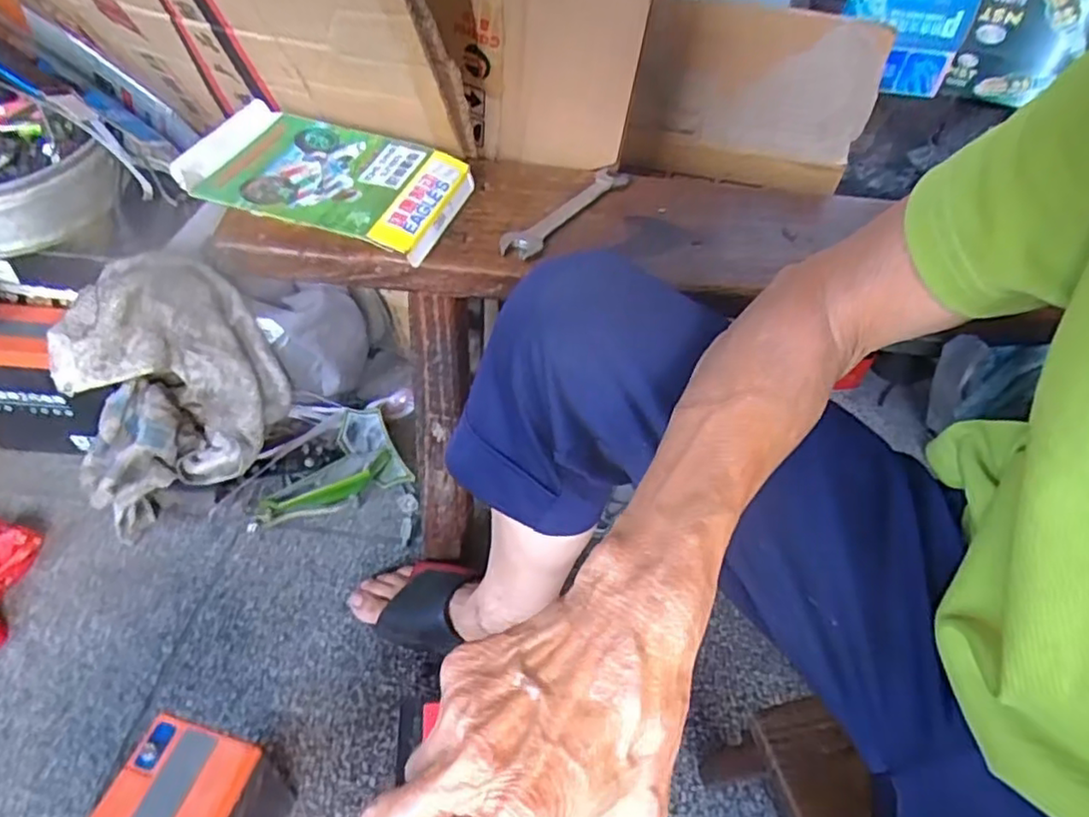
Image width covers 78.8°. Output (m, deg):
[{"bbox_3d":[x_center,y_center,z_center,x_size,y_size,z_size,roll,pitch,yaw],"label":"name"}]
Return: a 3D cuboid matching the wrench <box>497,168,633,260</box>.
[{"bbox_3d":[0.018,-0.151,0.504,0.025,0.011,0.151,28,51,19],"label":"wrench"}]

